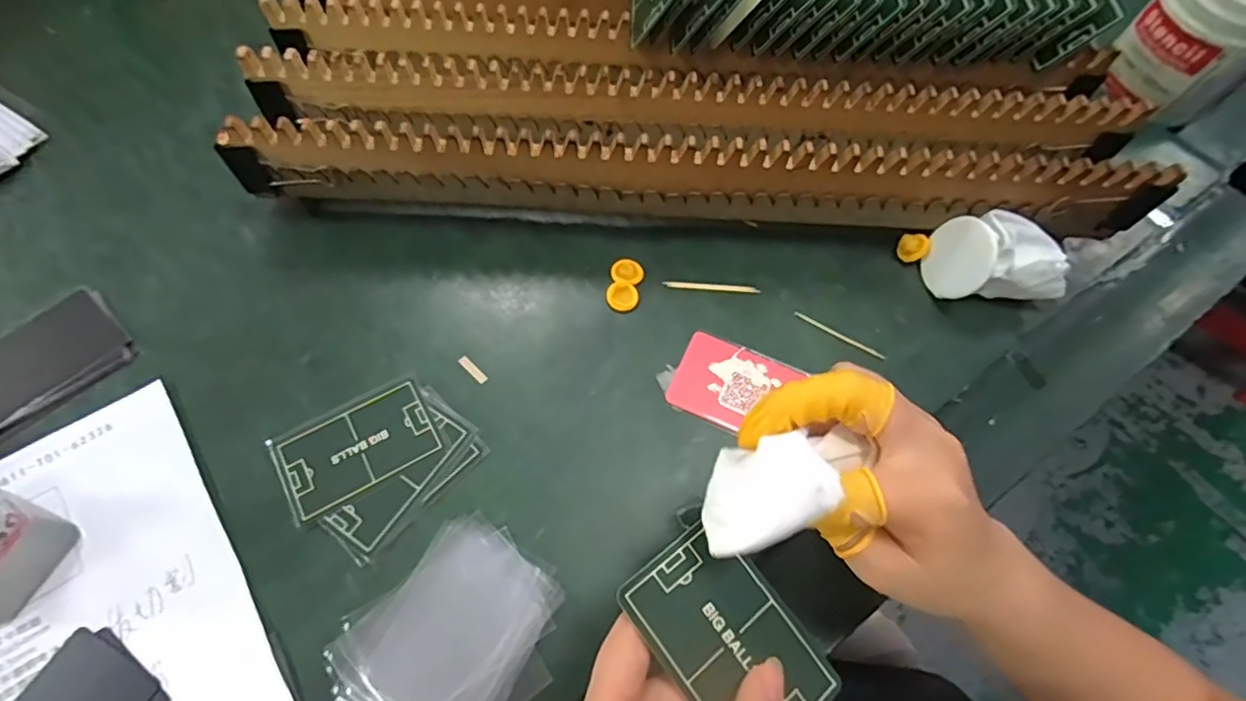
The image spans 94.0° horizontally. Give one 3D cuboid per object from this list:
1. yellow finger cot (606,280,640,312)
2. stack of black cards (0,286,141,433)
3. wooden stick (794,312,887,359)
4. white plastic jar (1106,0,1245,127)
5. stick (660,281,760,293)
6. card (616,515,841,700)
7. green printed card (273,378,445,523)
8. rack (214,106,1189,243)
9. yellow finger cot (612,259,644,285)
[{"bbox_3d":[0.000,-0.036,0.381,0.020,0.004,0.021,4,64,-2],"label":"yellow finger cot"},{"bbox_3d":[-0.347,0.008,0.346,0.090,0.006,0.066,-40,72,-20],"label":"stack of black cards"},{"bbox_3d":[0.141,-0.010,0.379,0.063,0.004,0.004,30,66,11],"label":"wooden stick"},{"bbox_3d":[0.474,-0.261,0.475,0.083,0.091,0.090,1,64,-3],"label":"white plastic jar"},{"bbox_3d":[0.060,-0.043,0.388,0.064,0.004,0.005,4,64,-1],"label":"stick"},{"bbox_3d":[0.043,0.114,0.231,0.052,0.004,0.083,-35,81,-20],"label":"card"},{"bbox_3d":[-0.149,0.053,0.329,0.082,0.004,0.052,-28,69,-16],"label":"green printed card"},{"bbox_3d":[0.048,-0.122,0.384,0.556,0.080,0.068,4,64,-2],"label":"rack"},{"bbox_3d":[0.003,-0.054,0.389,0.021,0.004,0.019,17,64,5],"label":"yellow finger cot"}]

